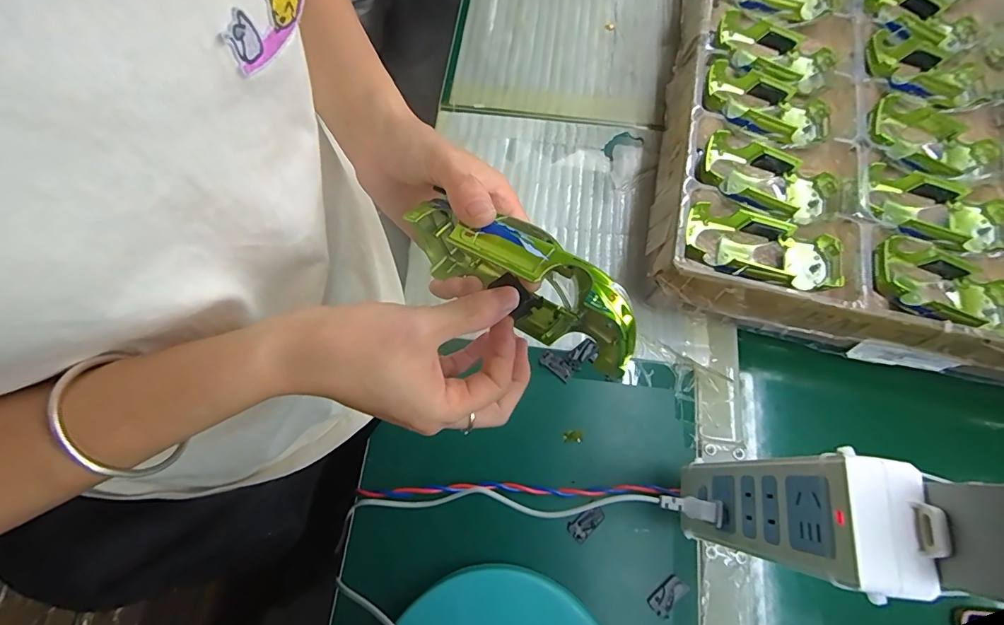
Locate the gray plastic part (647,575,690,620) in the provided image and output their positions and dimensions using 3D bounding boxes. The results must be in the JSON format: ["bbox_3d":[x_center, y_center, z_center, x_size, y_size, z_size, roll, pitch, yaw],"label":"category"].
[{"bbox_3d":[0.138,0.235,0.380,0.034,0.004,0.018,-40,75,-13],"label":"gray plastic part"}]

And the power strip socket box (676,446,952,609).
[{"bbox_3d":[0.155,0.111,0.265,0.040,0.173,0.060,12,71,5],"label":"power strip socket box"}]

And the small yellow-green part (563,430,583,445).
[{"bbox_3d":[0.065,0.114,0.423,0.018,0.004,0.012,7,71,3],"label":"small yellow-green part"}]

